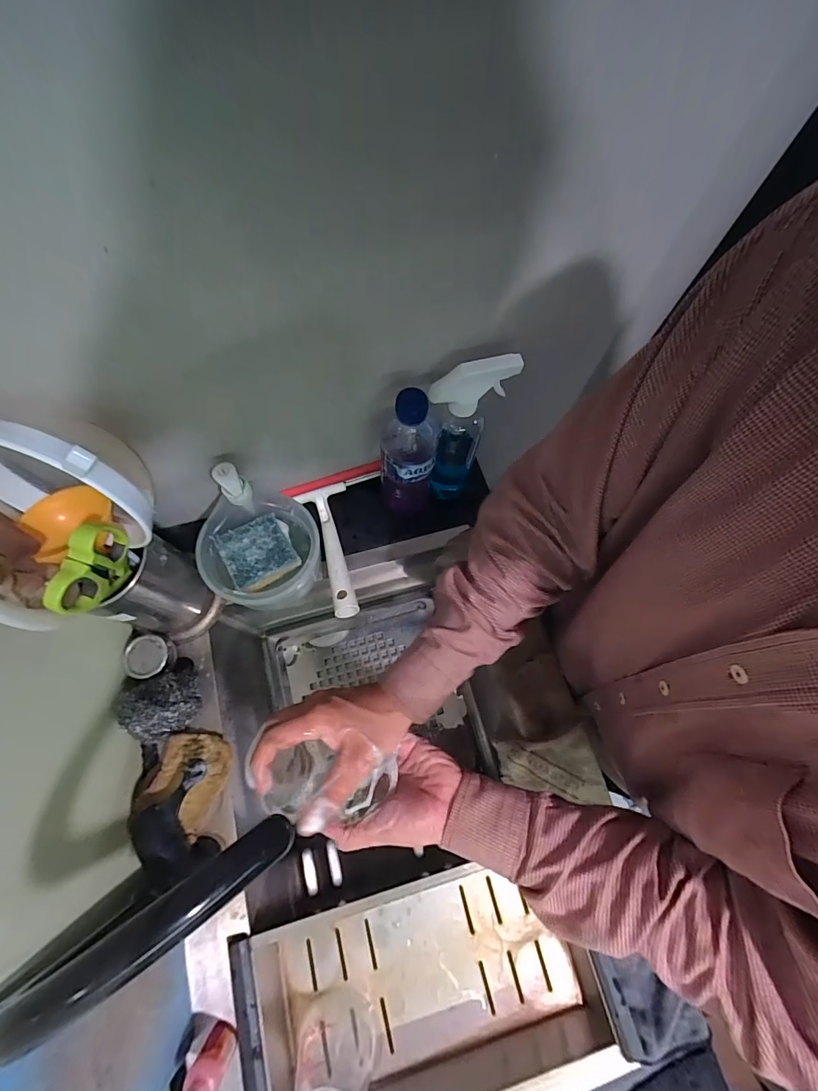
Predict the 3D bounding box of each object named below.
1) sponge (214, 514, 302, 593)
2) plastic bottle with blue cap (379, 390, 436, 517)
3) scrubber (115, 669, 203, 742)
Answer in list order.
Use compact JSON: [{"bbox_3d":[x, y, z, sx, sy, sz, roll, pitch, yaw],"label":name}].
[{"bbox_3d":[-0.184,0.008,0.508,0.076,0.021,0.081,-30,74,-11],"label":"sponge"},{"bbox_3d":[-0.002,-0.106,0.505,0.062,0.228,0.070,2,71,-1],"label":"plastic bottle with blue cap"},{"bbox_3d":[-0.279,0.180,0.478,0.067,0.072,0.068,0,71,-1],"label":"scrubber"}]

